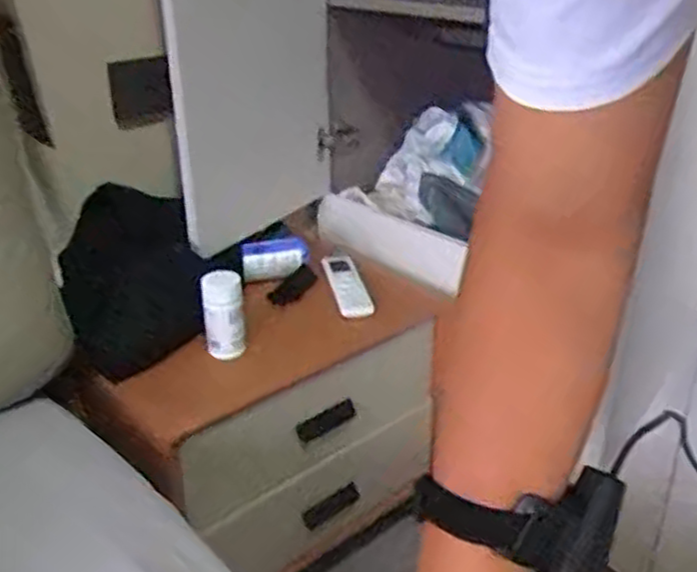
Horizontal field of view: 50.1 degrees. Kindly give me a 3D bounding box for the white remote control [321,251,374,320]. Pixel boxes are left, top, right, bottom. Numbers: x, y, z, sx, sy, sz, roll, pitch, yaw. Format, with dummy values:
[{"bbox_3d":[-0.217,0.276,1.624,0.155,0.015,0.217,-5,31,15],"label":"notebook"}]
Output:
[{"bbox_3d":[-0.003,-0.003,1.149,0.051,0.018,0.194,-7,26,-10],"label":"white remote control"}]

